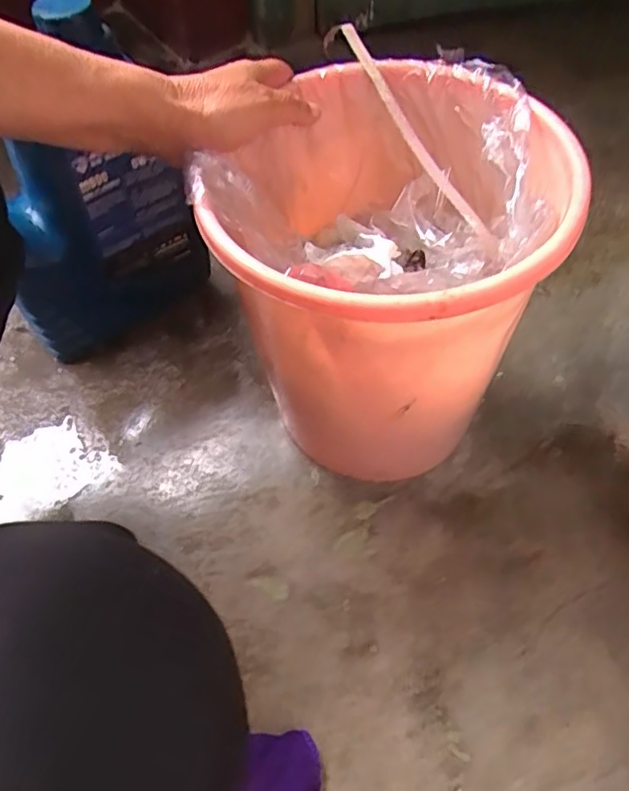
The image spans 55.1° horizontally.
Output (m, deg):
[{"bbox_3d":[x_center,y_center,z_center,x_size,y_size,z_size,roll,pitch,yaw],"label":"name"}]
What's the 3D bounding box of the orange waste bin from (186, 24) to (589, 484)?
[{"bbox_3d":[0.056,-0.075,0.461,0.215,0.247,0.222,21,60,18],"label":"orange waste bin"}]

